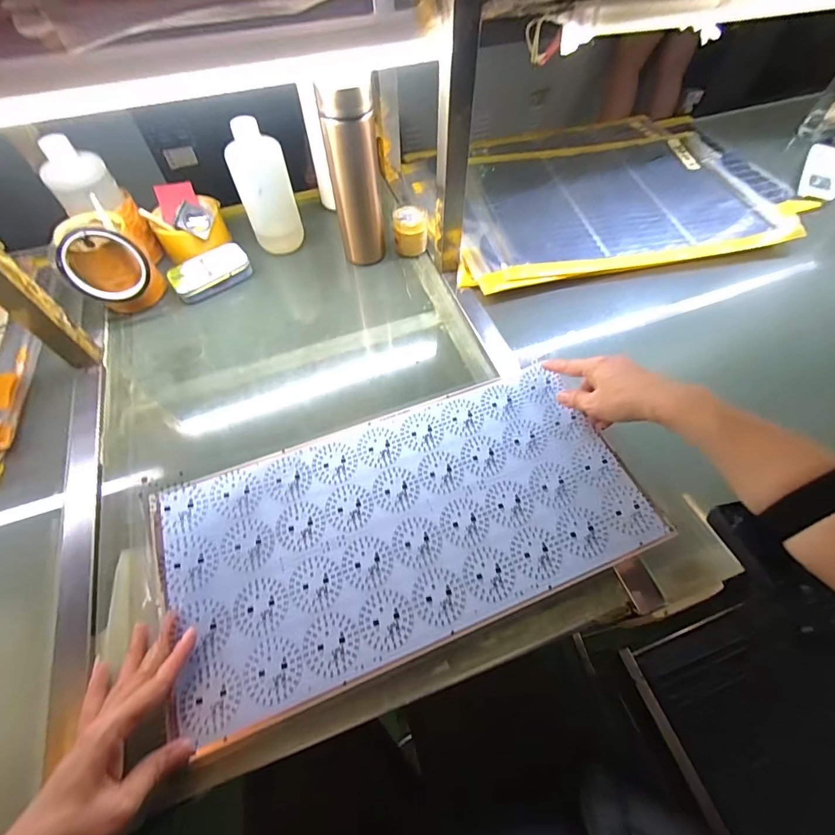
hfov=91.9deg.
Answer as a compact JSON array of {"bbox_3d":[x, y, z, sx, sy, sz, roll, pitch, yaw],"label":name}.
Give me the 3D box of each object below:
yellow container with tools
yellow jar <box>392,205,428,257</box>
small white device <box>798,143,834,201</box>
[{"bbox_3d":[-0.337,-0.293,0.604,0.092,0.074,0.090,0,59,0],"label":"yellow container with tools"},{"bbox_3d":[-0.010,-0.282,0.614,0.052,0.059,0.048,0,59,0],"label":"yellow jar"},{"bbox_3d":[0.743,-0.453,0.740,0.054,0.021,0.156,28,62,15],"label":"small white device"}]

